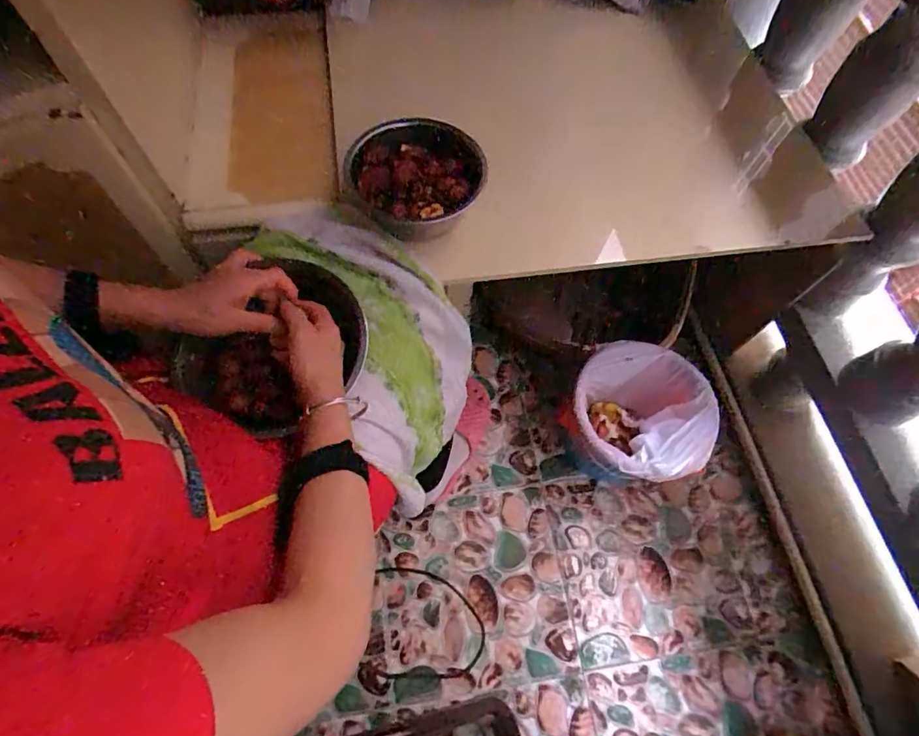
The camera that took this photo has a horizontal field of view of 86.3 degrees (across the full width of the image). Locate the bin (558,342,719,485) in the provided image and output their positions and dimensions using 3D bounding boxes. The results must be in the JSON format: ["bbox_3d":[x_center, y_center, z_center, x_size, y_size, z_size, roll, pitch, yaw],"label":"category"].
[{"bbox_3d":[0.288,0.103,0.840,0.203,0.228,0.209,1,65,-2],"label":"bin"}]

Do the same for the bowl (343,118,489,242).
[{"bbox_3d":[-0.056,-0.233,0.599,0.153,0.059,0.138,38,69,14],"label":"bowl"}]

